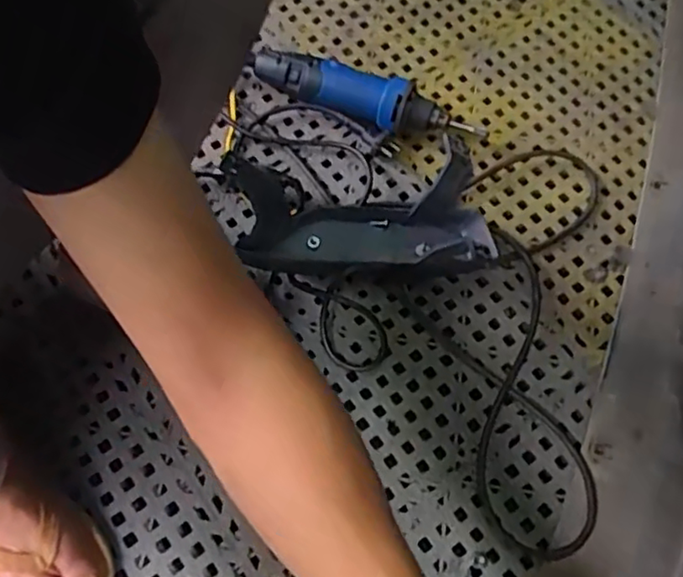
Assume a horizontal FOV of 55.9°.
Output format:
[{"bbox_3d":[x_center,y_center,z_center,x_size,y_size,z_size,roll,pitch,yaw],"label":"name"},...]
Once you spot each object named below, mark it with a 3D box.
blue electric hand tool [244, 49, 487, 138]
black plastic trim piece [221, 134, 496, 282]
[{"bbox_3d":[0.021,-0.226,0.762,0.283,0.060,0.052,20,68,9],"label":"blue electric hand tool"},{"bbox_3d":[0.019,-0.079,0.681,0.259,0.092,0.135,-3,67,-1],"label":"black plastic trim piece"}]

